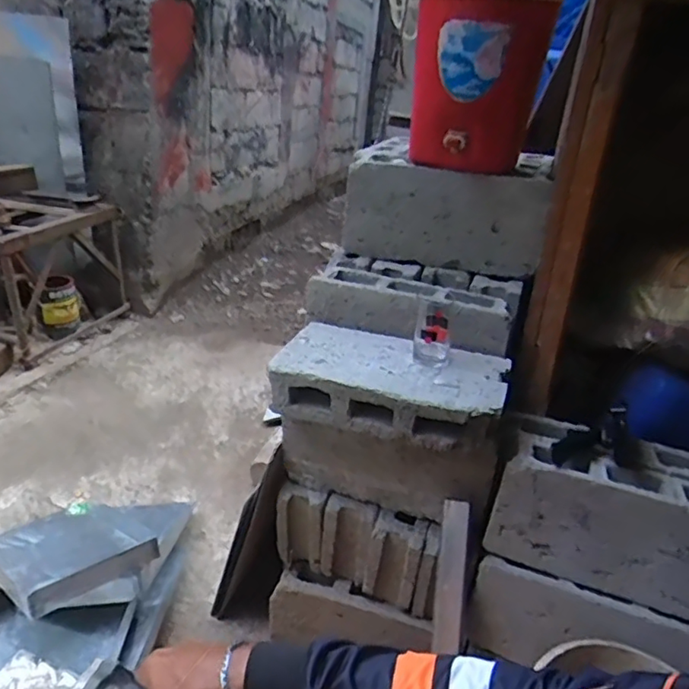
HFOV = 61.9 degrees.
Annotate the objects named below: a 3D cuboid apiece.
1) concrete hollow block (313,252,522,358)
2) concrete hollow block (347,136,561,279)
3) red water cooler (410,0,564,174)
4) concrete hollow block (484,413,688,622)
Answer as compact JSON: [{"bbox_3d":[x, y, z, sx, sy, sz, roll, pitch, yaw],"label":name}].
[{"bbox_3d":[0.135,-0.084,1.140,0.398,0.103,0.180,11,24,12],"label":"concrete hollow block"},{"bbox_3d":[0.217,-0.283,1.217,0.397,0.196,0.189,11,24,13],"label":"concrete hollow block"},{"bbox_3d":[0.241,-0.494,1.057,0.228,0.327,0.226,9,23,9],"label":"red water cooler"},{"bbox_3d":[0.474,0.283,0.998,0.394,0.195,0.205,13,24,16],"label":"concrete hollow block"}]

